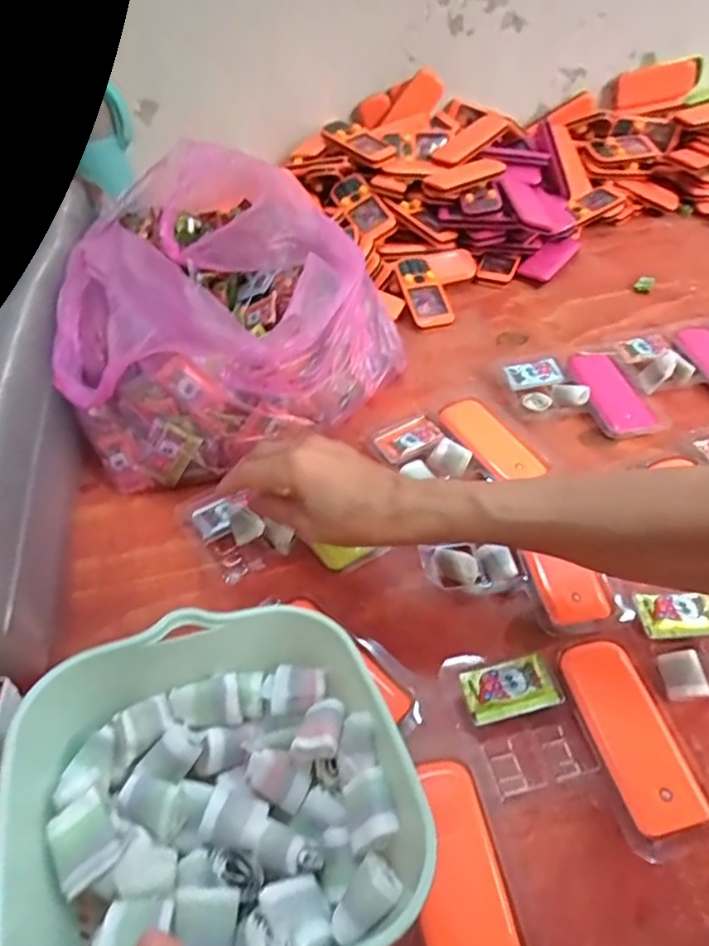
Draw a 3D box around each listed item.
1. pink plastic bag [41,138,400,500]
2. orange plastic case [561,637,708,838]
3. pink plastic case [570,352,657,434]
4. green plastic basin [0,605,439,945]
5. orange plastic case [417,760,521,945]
[{"bbox_3d":[-0.135,-0.141,0.534,0.302,0.160,0.288,29,53,26],"label":"pink plastic bag"},{"bbox_3d":[0.160,0.151,0.346,0.043,0.014,0.106,-10,47,-8],"label":"orange plastic case"},{"bbox_3d":[0.237,-0.082,0.555,0.049,0.011,0.115,-7,46,-5],"label":"pink plastic case"},{"bbox_3d":[-0.058,0.138,0.260,0.161,0.070,0.163,-21,49,-18],"label":"green plastic basin"},{"bbox_3d":[0.051,0.206,0.299,0.041,0.018,0.103,-8,47,-6],"label":"orange plastic case"}]

